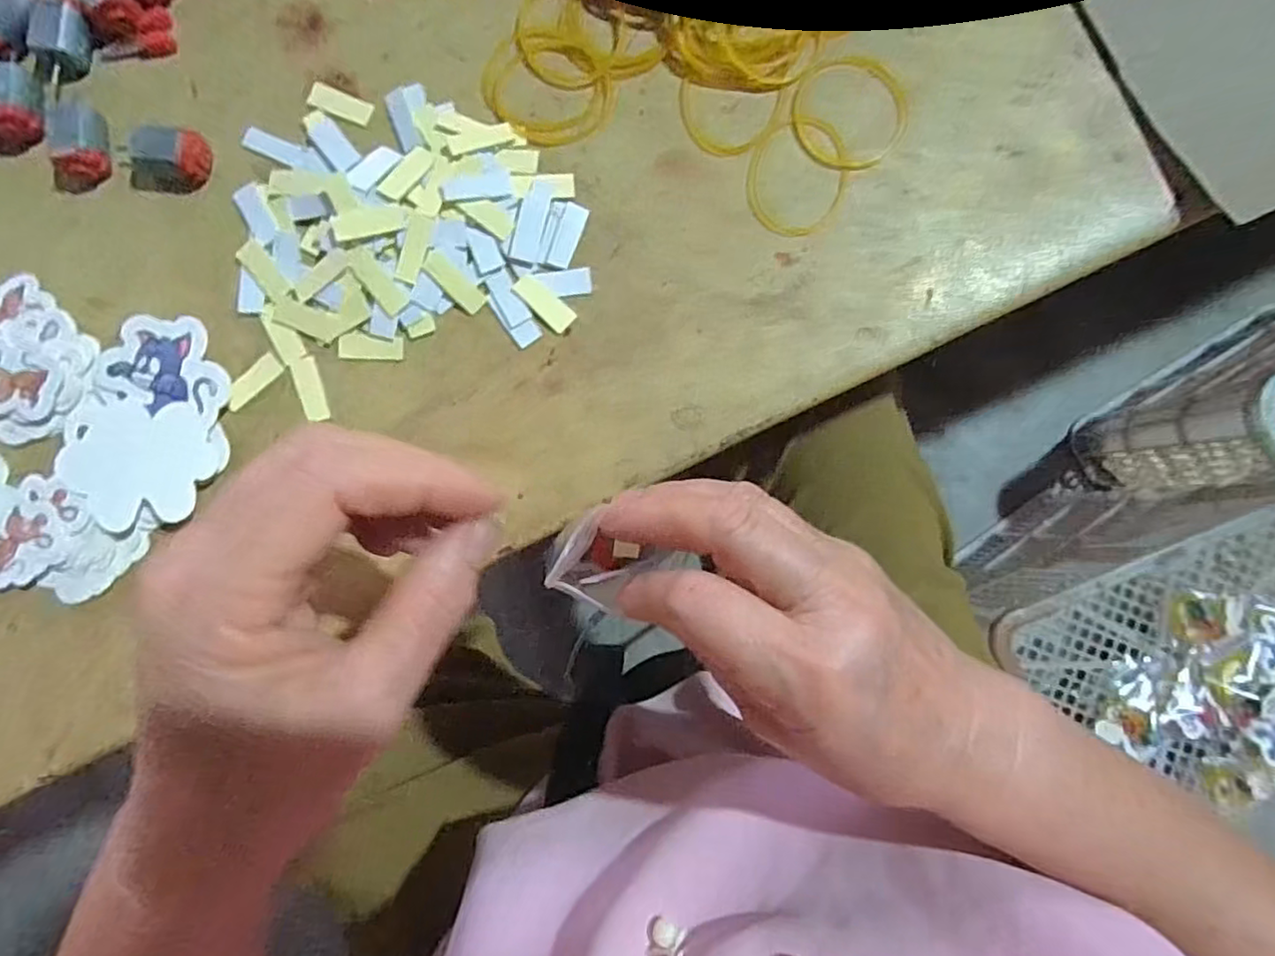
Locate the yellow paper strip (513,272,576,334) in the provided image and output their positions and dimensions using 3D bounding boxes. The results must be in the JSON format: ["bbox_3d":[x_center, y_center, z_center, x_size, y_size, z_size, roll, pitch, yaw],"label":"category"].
[{"bbox_3d":[-0.040,-0.075,0.271,0.029,0.004,0.012,39,88,1],"label":"yellow paper strip"}]

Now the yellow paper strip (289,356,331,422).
[{"bbox_3d":[-0.140,-0.038,0.271,0.011,0.004,0.028,-21,88,-1],"label":"yellow paper strip"}]

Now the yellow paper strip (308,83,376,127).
[{"bbox_3d":[-0.129,-0.163,0.275,0.028,0.004,0.011,23,88,0],"label":"yellow paper strip"}]

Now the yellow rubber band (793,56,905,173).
[{"bbox_3d":[0.092,-0.157,0.274,0.049,0.004,0.050,0,88,0],"label":"yellow rubber band"}]

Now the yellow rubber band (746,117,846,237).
[{"bbox_3d":[0.069,-0.130,0.274,0.042,0.004,0.052,4,88,0],"label":"yellow rubber band"}]

